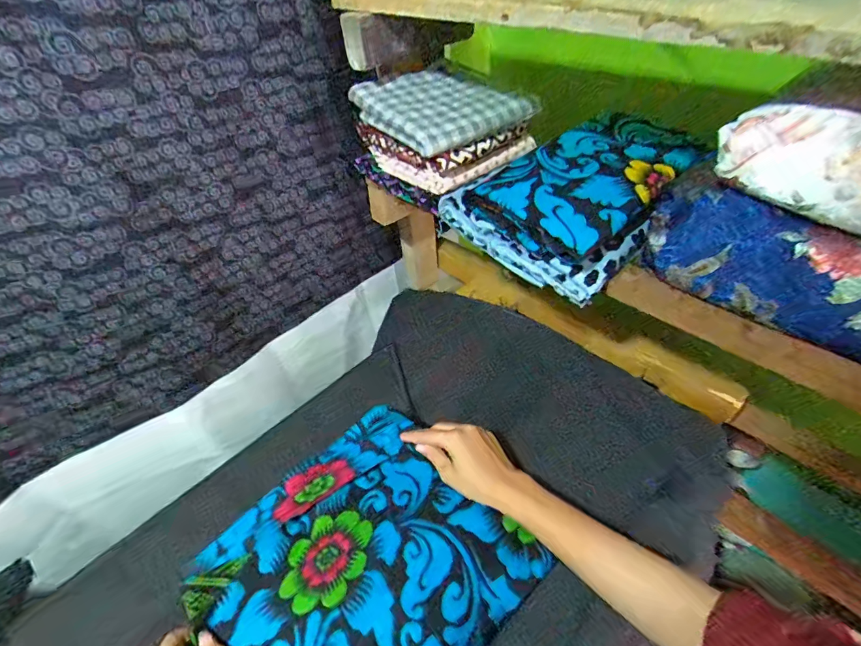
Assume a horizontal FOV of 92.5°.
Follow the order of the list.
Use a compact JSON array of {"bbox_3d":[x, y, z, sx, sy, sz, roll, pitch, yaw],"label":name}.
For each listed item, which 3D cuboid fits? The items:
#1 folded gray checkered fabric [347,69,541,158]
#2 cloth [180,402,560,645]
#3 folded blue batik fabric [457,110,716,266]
[{"bbox_3d":[0.018,-0.284,0.536,0.186,0.042,0.164,-31,50,-25],"label":"folded gray checkered fabric"},{"bbox_3d":[-0.064,0.235,0.403,0.252,0.035,0.265,33,55,32],"label":"cloth"},{"bbox_3d":[0.192,-0.167,0.471,0.281,0.050,0.153,-31,50,-25],"label":"folded blue batik fabric"}]

